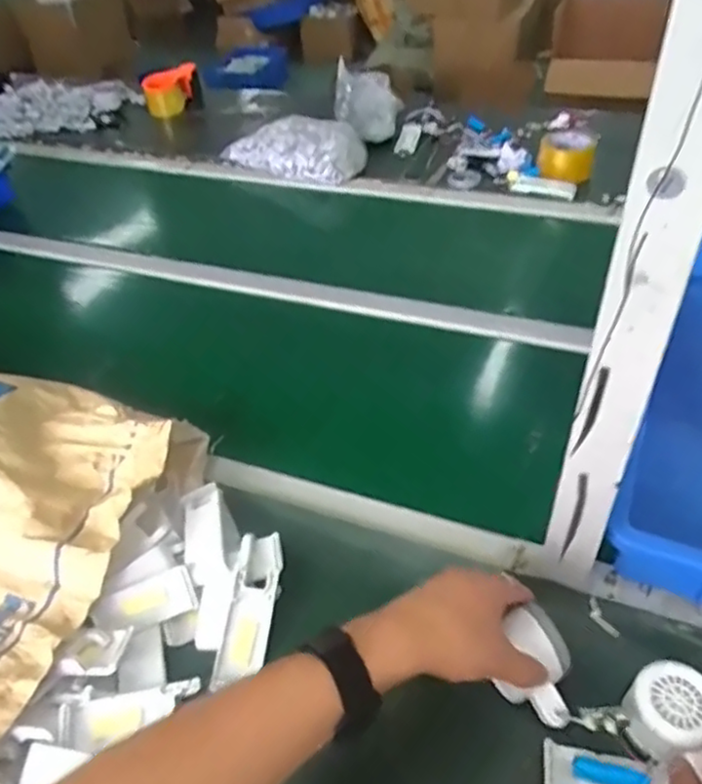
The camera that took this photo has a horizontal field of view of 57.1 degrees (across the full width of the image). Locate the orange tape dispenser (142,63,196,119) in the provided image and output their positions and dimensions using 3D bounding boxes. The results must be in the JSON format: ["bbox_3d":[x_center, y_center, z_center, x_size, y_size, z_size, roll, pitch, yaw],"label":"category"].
[{"bbox_3d":[-0.454,-0.759,1.625,0.135,0.096,0.075,-14,44,-8],"label":"orange tape dispenser"}]

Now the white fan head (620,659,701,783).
[{"bbox_3d":[0.232,0.233,0.466,0.060,0.047,0.055,22,50,27],"label":"white fan head"}]

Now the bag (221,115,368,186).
[{"bbox_3d":[-0.114,-0.489,1.304,0.308,0.079,0.149,25,51,29],"label":"bag"}]

